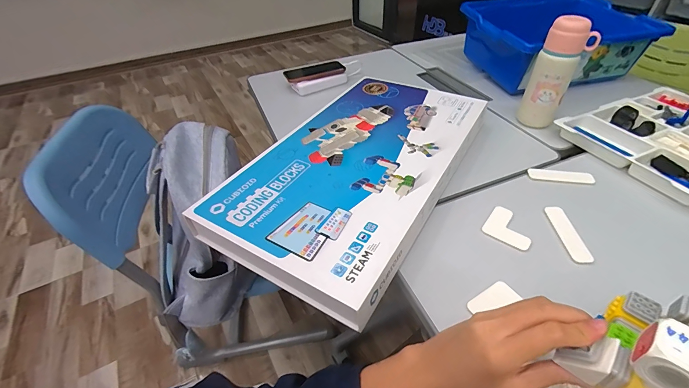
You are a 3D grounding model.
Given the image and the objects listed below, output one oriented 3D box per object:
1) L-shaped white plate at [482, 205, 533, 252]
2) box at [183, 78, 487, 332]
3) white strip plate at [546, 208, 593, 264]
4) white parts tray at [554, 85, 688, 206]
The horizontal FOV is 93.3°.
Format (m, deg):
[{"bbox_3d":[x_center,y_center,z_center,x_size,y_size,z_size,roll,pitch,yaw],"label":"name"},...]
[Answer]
[{"bbox_3d":[0.256,0.052,0.503,0.068,0.005,0.066,29,51,30],"label":"L-shaped white plate"},{"bbox_3d":[0.032,-0.066,0.584,0.305,0.047,0.555,22,48,24],"label":"box"},{"bbox_3d":[0.335,0.056,0.488,0.030,0.004,0.107,-1,43,2],"label":"white strip plate"},{"bbox_3d":[0.663,-0.118,0.641,0.371,0.032,0.261,-19,45,-17],"label":"white parts tray"}]

